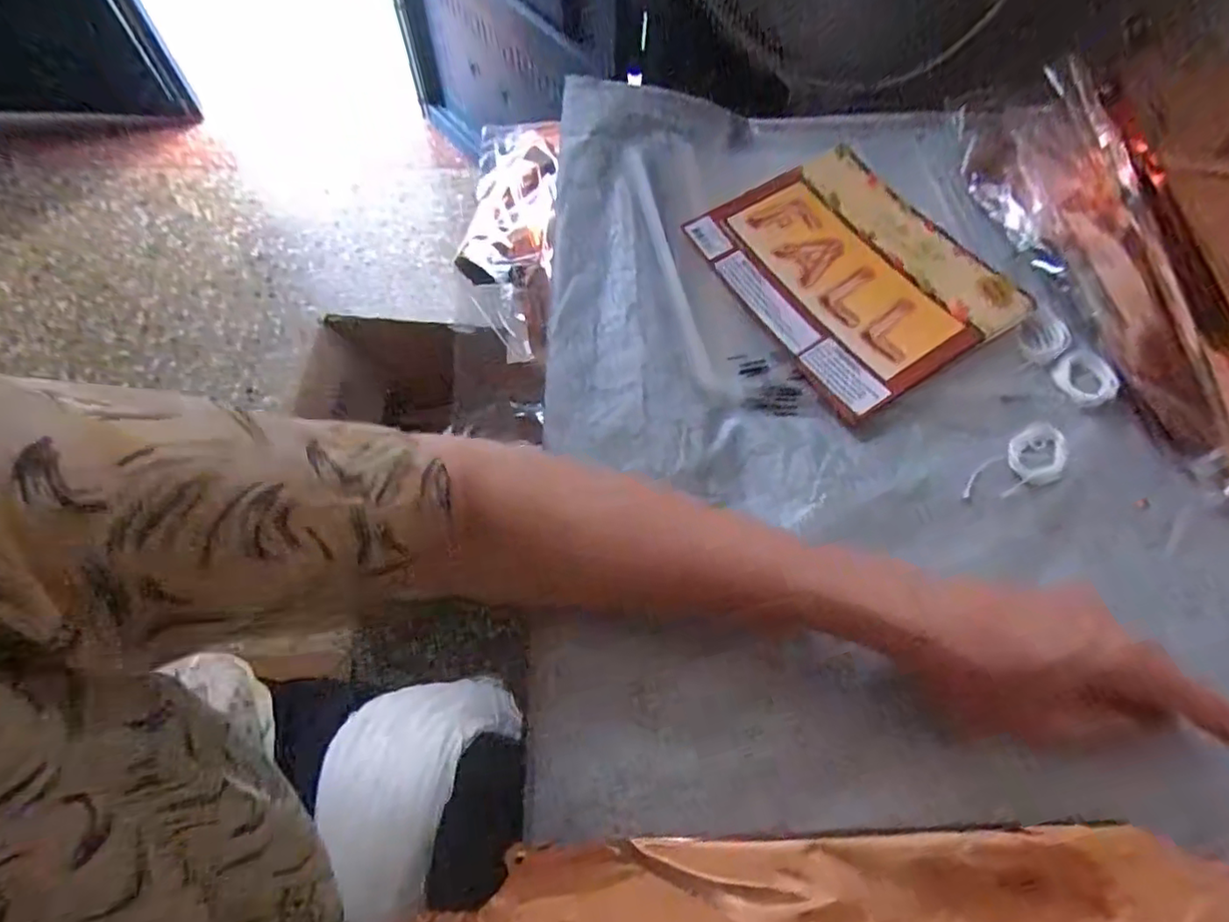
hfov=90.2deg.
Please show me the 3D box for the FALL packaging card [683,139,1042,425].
[{"bbox_3d":[0.172,-0.138,0.438,0.167,0.012,0.191,-30,69,-14],"label":"FALL packaging card"}]

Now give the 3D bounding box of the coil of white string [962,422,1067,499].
[{"bbox_3d":[0.247,0.001,0.375,0.079,0.005,0.031,-26,66,-11],"label":"coil of white string"}]

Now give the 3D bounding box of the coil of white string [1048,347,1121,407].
[{"bbox_3d":[0.308,-0.054,0.399,0.038,0.004,0.037,0,64,1],"label":"coil of white string"}]

